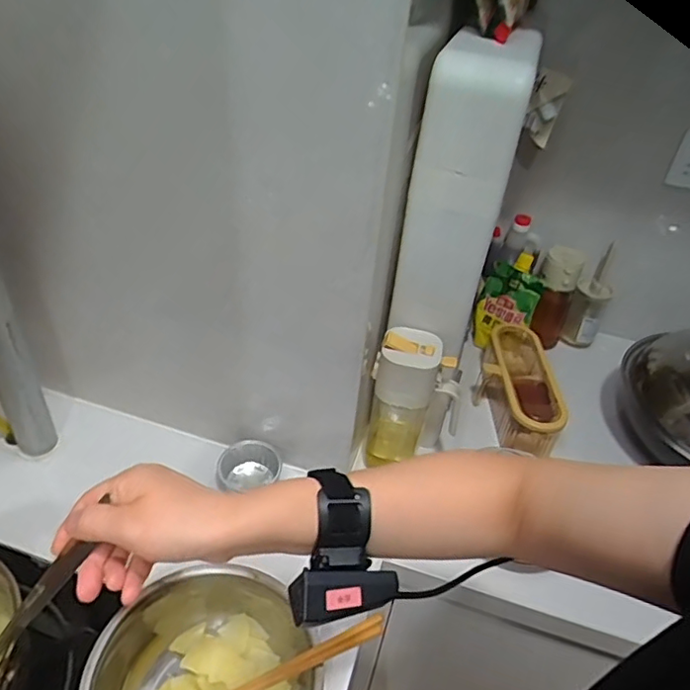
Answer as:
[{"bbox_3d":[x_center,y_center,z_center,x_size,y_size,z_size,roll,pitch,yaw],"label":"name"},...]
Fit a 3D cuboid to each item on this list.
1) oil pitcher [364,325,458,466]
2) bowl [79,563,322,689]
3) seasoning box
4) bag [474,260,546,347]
[{"bbox_3d":[0.081,0.077,0.752,0.089,0.204,0.072,8,38,2],"label":"oil pitcher"},{"bbox_3d":[-0.125,0.327,0.535,0.196,0.097,0.198,4,39,-3],"label":"bowl"},{"bbox_3d":[0.266,0.067,0.903,0.105,0.090,0.231,4,39,-3],"label":"seasoning box"},{"bbox_3d":[0.276,-0.061,0.999,0.101,0.153,0.024,32,30,30],"label":"bag"}]

